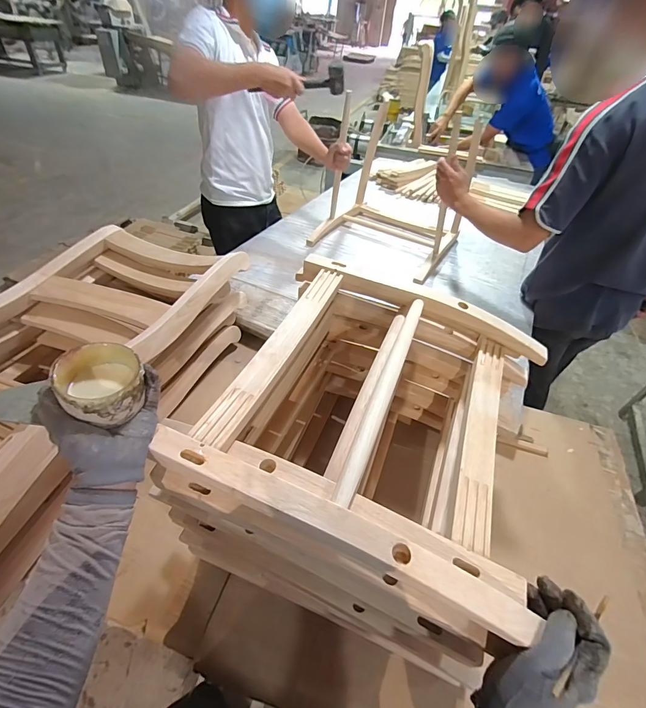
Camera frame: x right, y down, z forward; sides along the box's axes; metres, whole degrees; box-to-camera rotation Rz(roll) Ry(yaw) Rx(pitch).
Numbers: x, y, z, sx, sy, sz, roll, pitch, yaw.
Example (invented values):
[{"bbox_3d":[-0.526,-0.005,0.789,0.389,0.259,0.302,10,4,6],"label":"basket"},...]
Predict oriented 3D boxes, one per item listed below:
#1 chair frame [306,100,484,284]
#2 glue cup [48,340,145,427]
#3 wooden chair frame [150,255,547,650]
[{"bbox_3d":[0.273,-0.596,1.311,0.461,0.405,0.464,25,47,18],"label":"chair frame"},{"bbox_3d":[-0.240,0.030,0.397,0.078,0.054,0.082,4,44,-3],"label":"glue cup"},{"bbox_3d":[0.092,0.042,0.526,0.408,0.058,0.479,20,45,13],"label":"wooden chair frame"}]

